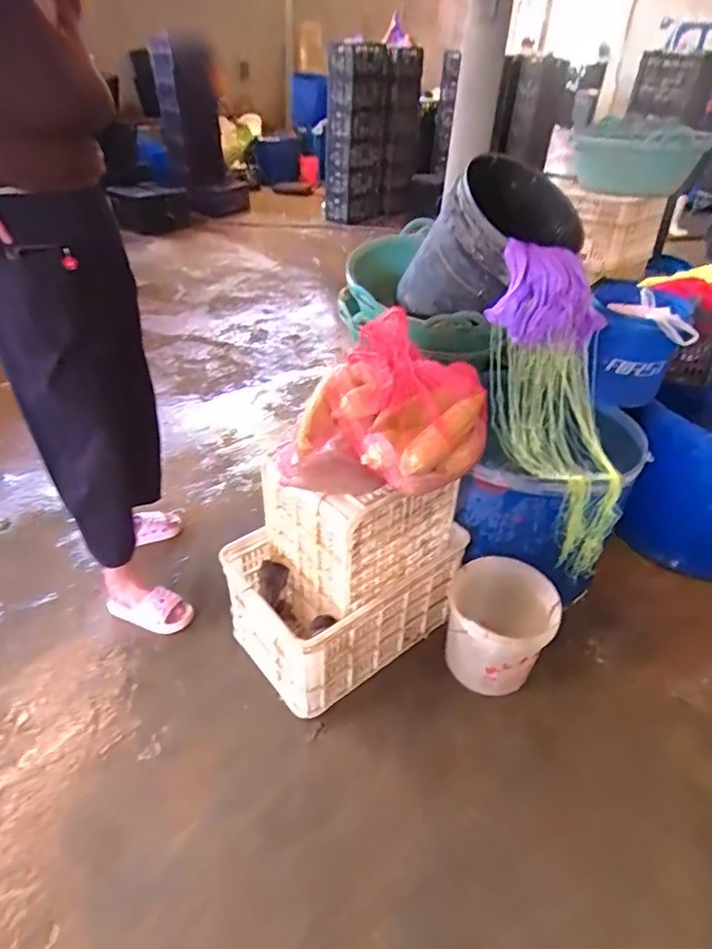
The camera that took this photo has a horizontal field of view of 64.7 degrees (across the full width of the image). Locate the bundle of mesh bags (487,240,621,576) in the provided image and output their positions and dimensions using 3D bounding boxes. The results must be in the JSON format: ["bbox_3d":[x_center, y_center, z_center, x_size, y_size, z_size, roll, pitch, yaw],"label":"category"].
[{"bbox_3d":[0.489,-0.142,1.370,0.215,0.806,0.220,-20,11,-29],"label":"bundle of mesh bags"}]

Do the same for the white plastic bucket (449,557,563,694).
[{"bbox_3d":[0.342,0.363,1.354,0.233,0.213,0.235,2,36,-2],"label":"white plastic bucket"}]

